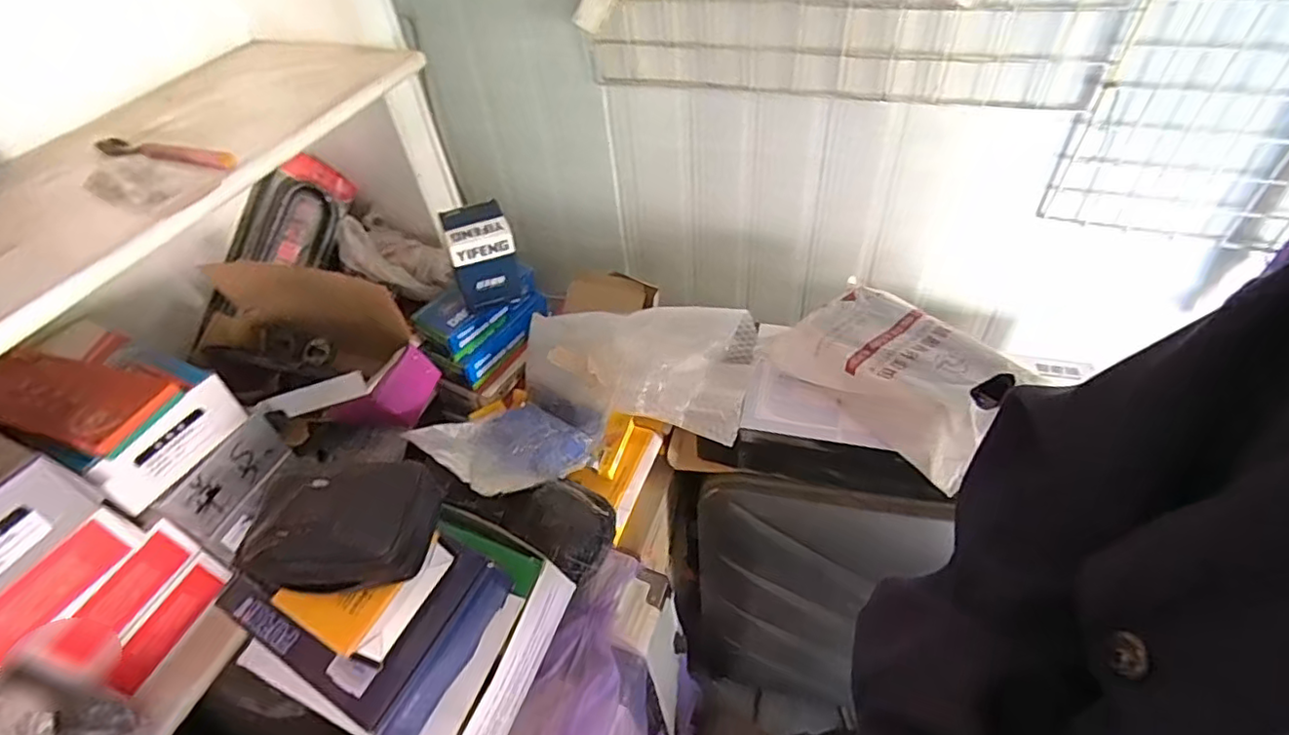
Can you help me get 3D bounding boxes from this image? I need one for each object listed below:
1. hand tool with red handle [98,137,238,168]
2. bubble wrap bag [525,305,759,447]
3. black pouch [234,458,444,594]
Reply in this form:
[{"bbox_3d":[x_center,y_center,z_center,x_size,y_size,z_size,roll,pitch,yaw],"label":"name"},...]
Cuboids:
[{"bbox_3d":[-0.476,-0.211,0.600,0.164,0.017,0.025,10,47,16],"label":"hand tool with red handle"},{"bbox_3d":[-0.012,-0.005,0.803,0.291,0.102,0.141,6,46,12],"label":"bubble wrap bag"},{"bbox_3d":[-0.227,0.117,0.460,0.135,0.057,0.080,-9,45,-2],"label":"black pouch"}]

